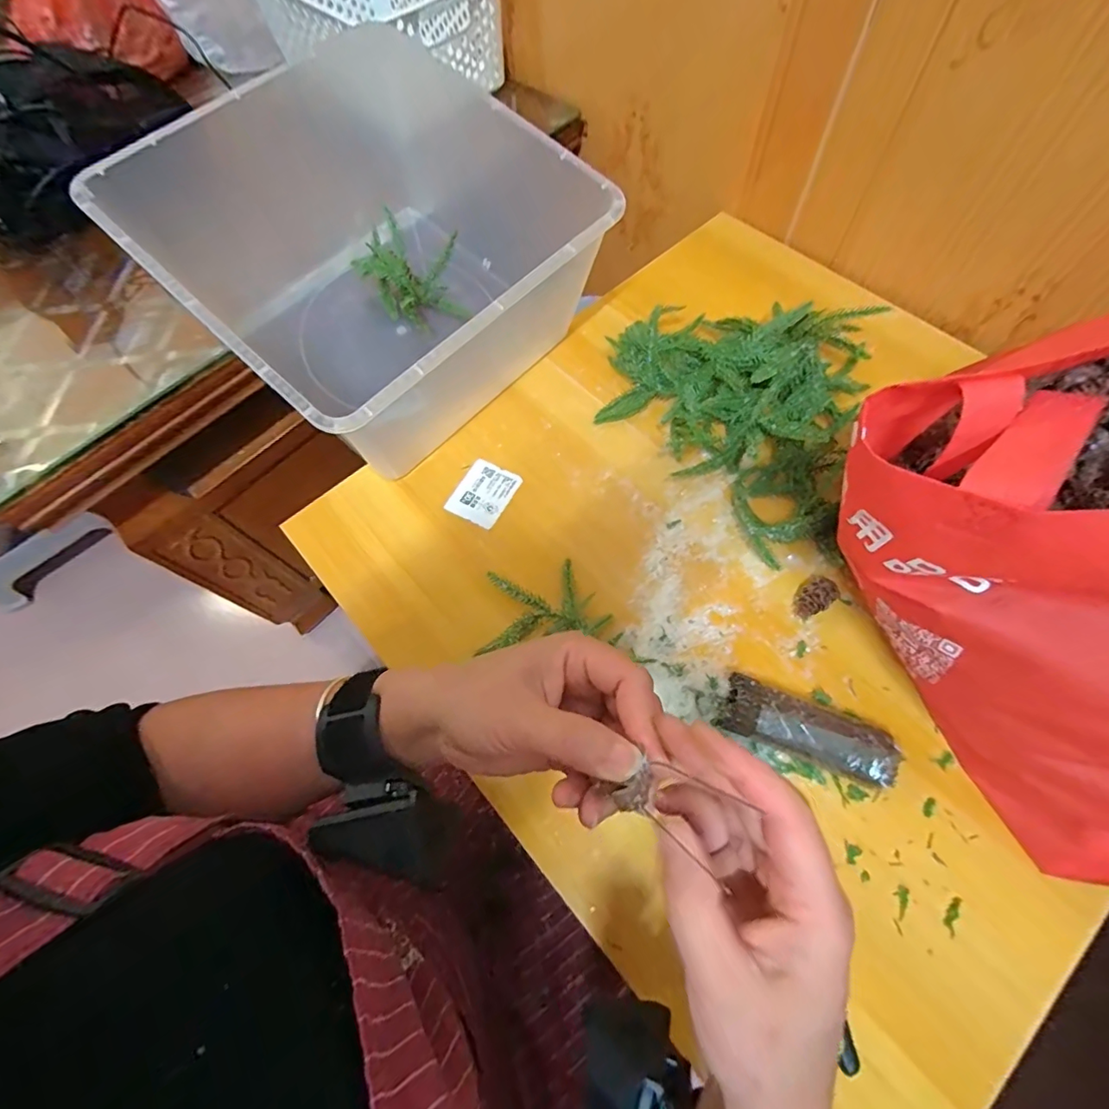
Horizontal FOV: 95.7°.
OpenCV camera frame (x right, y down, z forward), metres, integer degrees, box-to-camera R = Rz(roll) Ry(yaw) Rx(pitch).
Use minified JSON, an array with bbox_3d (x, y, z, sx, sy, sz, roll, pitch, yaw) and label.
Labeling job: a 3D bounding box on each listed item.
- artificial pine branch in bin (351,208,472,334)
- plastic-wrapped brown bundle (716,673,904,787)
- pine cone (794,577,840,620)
[{"bbox_3d":[-0.141,-0.273,0.480,0.063,0.060,0.107,-41,70,-15],"label":"artificial pine branch in bin"},{"bbox_3d":[0.170,0.119,0.339,0.111,0.025,0.038,19,68,11],"label":"plastic-wrapped brown bundle"},{"bbox_3d":[0.196,0.032,0.377,0.031,0.021,0.024,-39,70,-14],"label":"pine cone"}]

